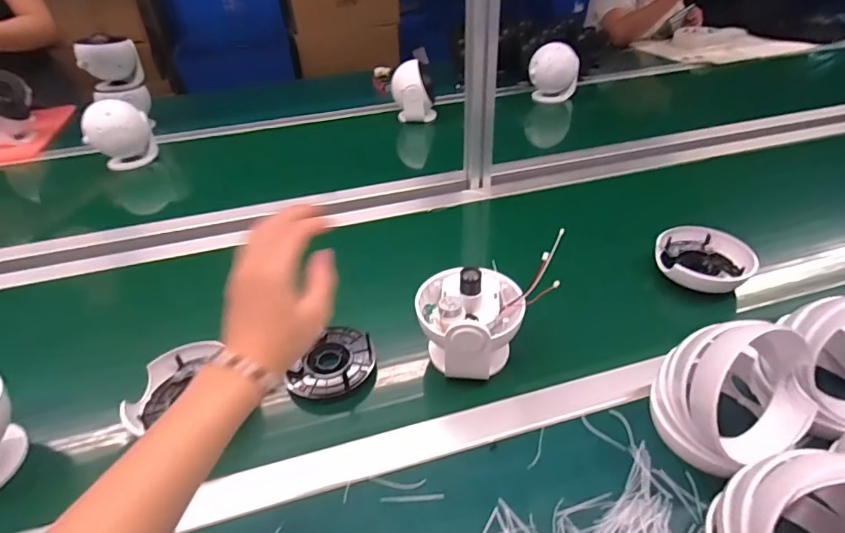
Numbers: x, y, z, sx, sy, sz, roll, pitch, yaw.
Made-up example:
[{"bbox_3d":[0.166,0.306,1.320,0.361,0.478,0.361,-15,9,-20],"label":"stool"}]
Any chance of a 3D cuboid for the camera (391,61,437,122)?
[{"bbox_3d":[-0.020,-0.419,1.118,0.100,0.131,0.078,-5,37,-2],"label":"camera"}]

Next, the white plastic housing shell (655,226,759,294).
[{"bbox_3d":[0.370,-0.008,0.613,0.113,0.041,0.110,21,43,29],"label":"white plastic housing shell"}]

